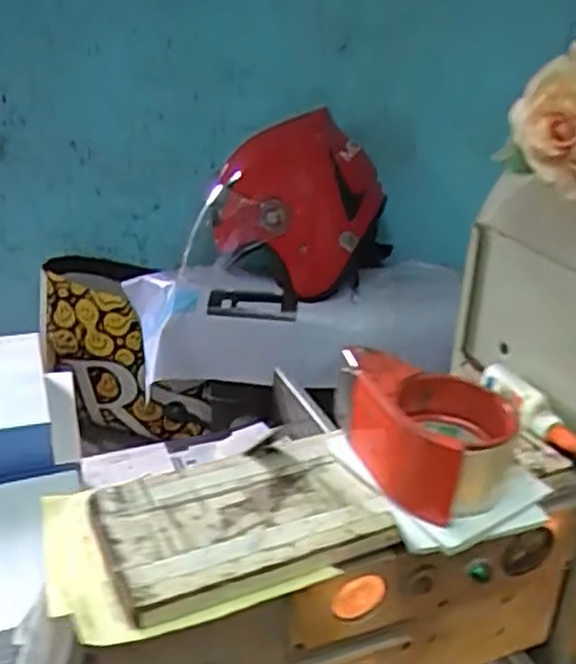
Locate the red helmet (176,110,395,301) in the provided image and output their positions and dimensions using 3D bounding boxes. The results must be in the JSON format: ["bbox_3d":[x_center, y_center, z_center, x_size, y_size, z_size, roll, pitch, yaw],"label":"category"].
[{"bbox_3d":[0.001,-0.189,1.134,0.291,0.229,0.203,-1,26,-4],"label":"red helmet"}]

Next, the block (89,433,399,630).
[{"bbox_3d":[-0.027,0.117,0.483,0.170,0.022,0.102,-10,28,-23],"label":"block"}]

